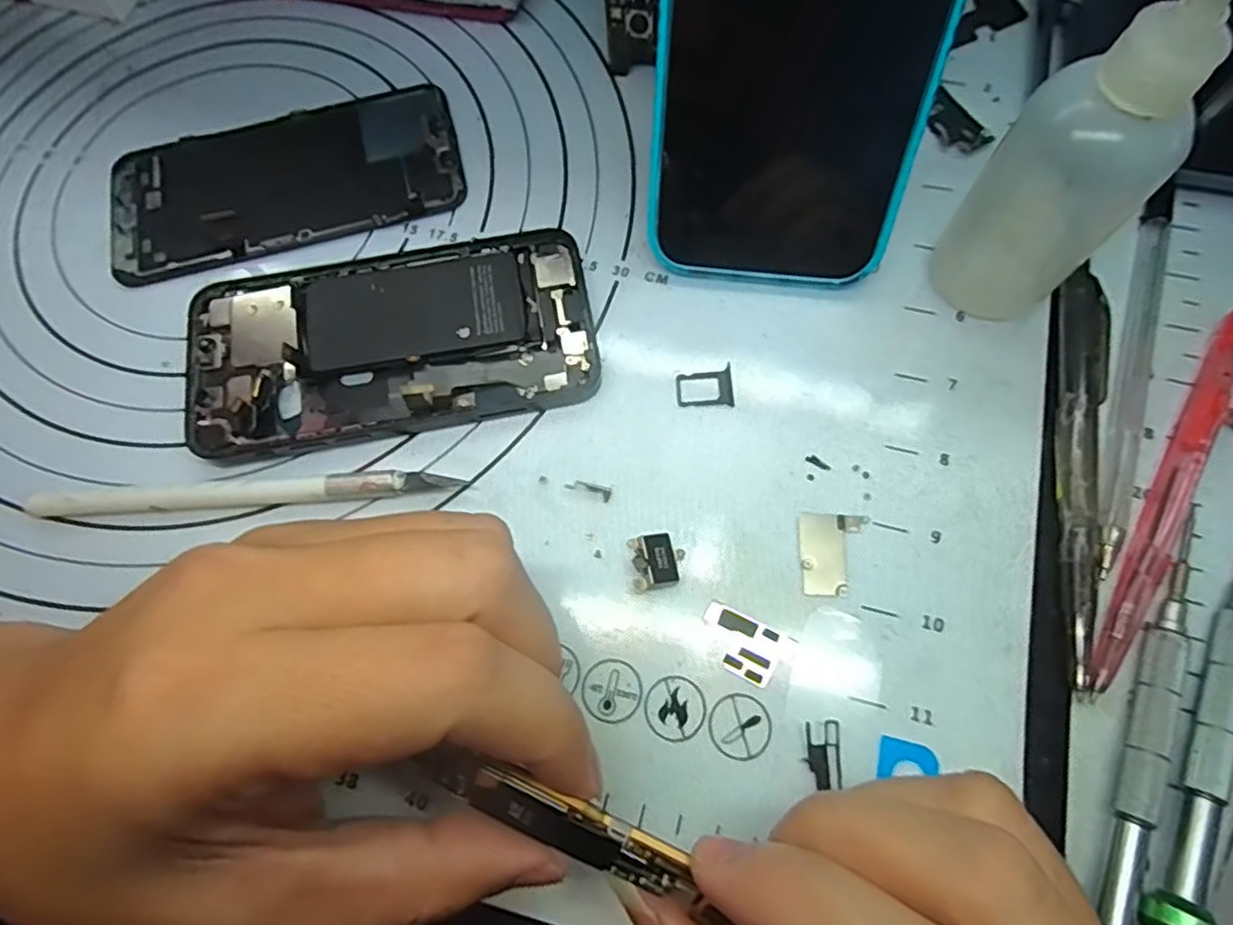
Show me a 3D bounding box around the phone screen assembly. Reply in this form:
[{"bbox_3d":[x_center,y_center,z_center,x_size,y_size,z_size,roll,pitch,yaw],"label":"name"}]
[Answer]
[{"bbox_3d":[-0.122,-0.105,0.244,0.125,0.005,0.062,-13,71,-2],"label":"phone screen assembly"}]

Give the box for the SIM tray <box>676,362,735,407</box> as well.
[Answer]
[{"bbox_3d":[0.028,-0.025,0.212,0.018,0.004,0.014,-3,71,2],"label":"SIM tray"}]

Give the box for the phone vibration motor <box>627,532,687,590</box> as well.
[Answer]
[{"bbox_3d":[0.012,0.029,0.193,0.015,0.008,0.015,-10,71,-1],"label":"phone vibration motor"}]

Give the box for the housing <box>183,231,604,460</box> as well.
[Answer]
[{"bbox_3d":[-0.073,-0.041,0.217,0.129,0.012,0.064,-10,71,-1],"label":"housing"}]

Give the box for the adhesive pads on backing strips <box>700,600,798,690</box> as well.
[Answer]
[{"bbox_3d":[0.036,0.051,0.186,0.026,0.004,0.016,27,74,11],"label":"adhesive pads on backing strips"}]

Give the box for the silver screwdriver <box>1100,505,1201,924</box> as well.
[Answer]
[{"bbox_3d":[0.138,0.065,0.170,0.009,0.010,0.116,22,73,10],"label":"silver screwdriver"}]

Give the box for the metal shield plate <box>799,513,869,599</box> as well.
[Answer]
[{"bbox_3d":[0.064,0.027,0.193,0.019,0.004,0.024,4,71,4],"label":"metal shield plate"}]

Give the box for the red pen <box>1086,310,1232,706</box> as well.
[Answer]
[{"bbox_3d":[0.161,0.008,0.188,0.011,0.013,0.127,29,75,12],"label":"red pen"}]

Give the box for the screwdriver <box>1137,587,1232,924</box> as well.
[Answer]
[{"bbox_3d":[0.156,0.060,0.170,0.014,0.012,0.119,25,74,11],"label":"screwdriver"}]

